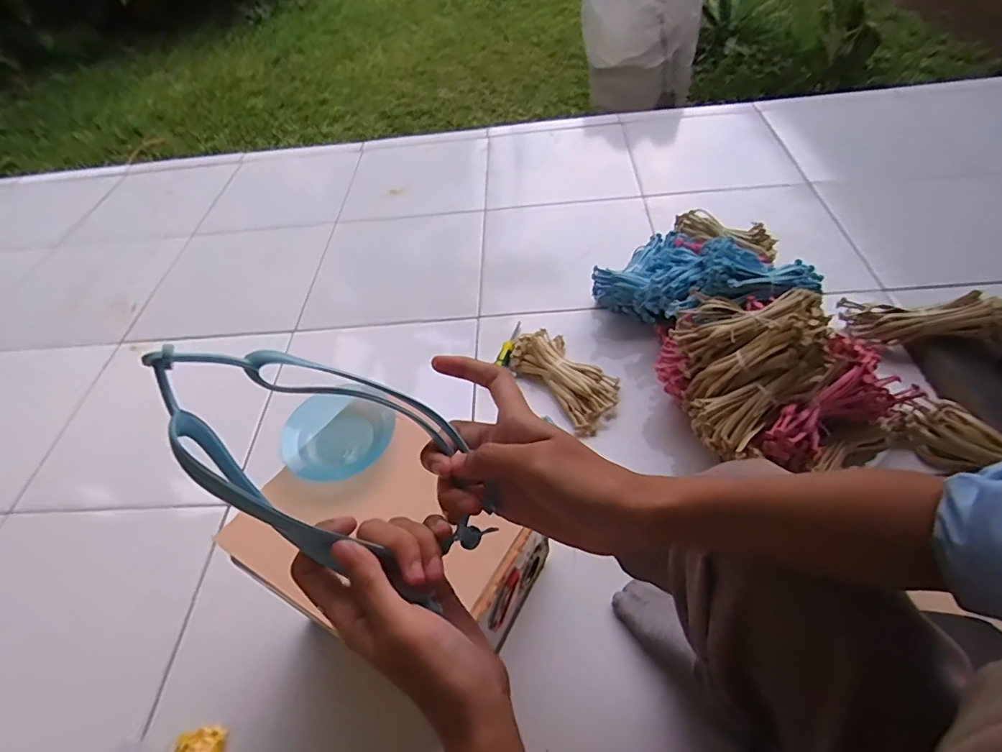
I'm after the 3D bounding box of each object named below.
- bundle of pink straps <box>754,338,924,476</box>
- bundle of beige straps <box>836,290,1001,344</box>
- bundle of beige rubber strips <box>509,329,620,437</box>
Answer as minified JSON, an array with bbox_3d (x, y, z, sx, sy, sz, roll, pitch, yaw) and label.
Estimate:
[{"bbox_3d":[0.472,0.039,0.740,0.241,0.081,0.109,-34,55,-10],"label":"bundle of pink straps"},{"bbox_3d":[0.696,-0.096,0.870,0.215,0.070,0.054,2,42,42],"label":"bundle of beige straps"},{"bbox_3d":[0.113,-0.006,0.930,0.112,0.041,0.227,-29,54,-22],"label":"bundle of beige rubber strips"}]

